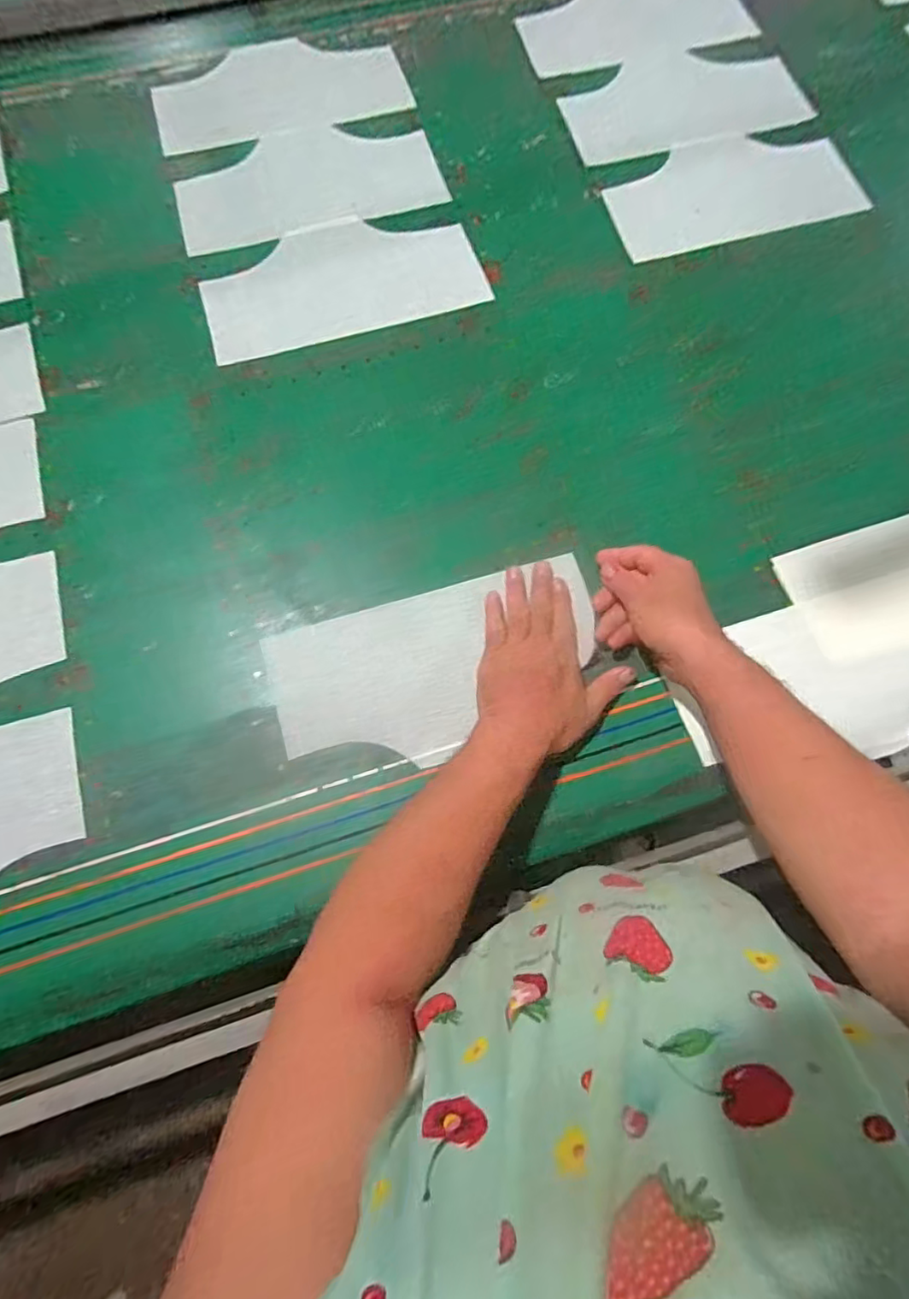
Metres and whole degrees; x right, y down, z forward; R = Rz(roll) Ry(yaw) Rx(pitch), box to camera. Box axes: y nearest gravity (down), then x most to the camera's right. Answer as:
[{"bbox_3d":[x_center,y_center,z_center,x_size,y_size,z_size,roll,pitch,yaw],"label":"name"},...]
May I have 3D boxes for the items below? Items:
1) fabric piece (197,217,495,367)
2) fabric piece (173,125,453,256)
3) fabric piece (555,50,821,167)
[{"bbox_3d":[-0.137,-0.448,0.700,0.324,0.005,0.163,-16,78,-4],"label":"fabric piece"},{"bbox_3d":[-0.186,-0.594,0.738,0.325,0.010,0.156,-16,79,-6],"label":"fabric piece"},{"bbox_3d":[0.312,-0.748,0.796,0.325,0.012,0.154,-17,79,-5],"label":"fabric piece"}]

